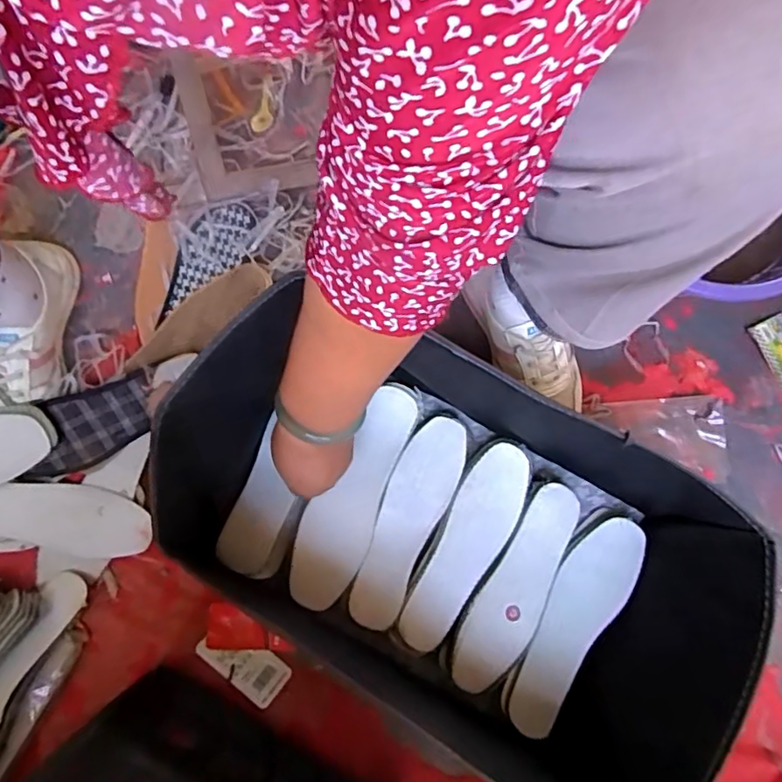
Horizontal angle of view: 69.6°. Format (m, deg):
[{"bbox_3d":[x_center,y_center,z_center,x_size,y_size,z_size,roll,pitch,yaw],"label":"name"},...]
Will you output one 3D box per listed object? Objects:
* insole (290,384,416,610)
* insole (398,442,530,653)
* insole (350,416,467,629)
[{"bbox_3d":[-0.037,0.103,0.573,0.067,0.011,0.230,24,77,4],"label":"insole"},{"bbox_3d":[0.079,0.155,0.568,0.066,0.008,0.215,26,80,5],"label":"insole"},{"bbox_3d":[0.016,0.127,0.570,0.067,0.022,0.213,26,80,5],"label":"insole"}]

